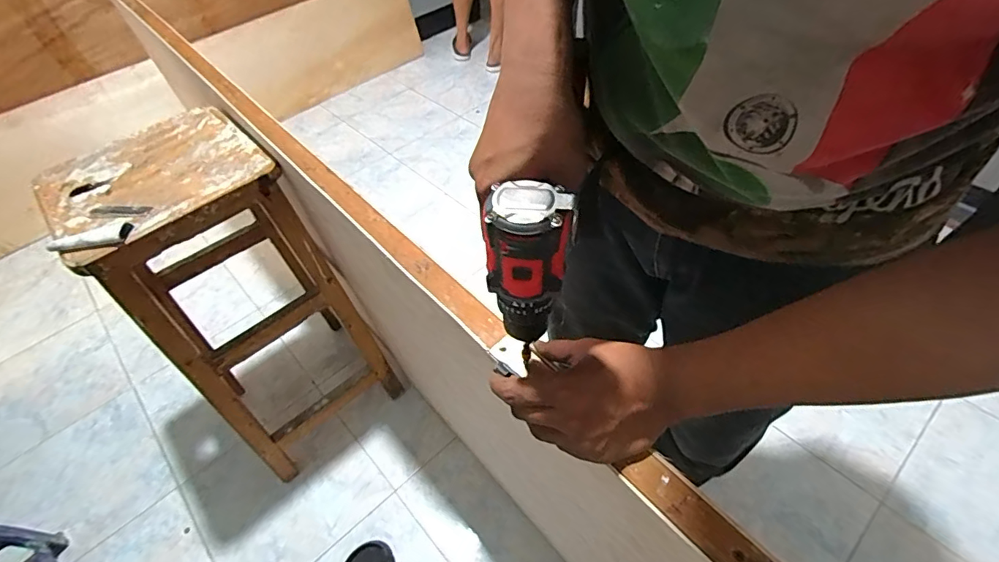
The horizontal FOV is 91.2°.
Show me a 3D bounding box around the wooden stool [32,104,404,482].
[{"bbox_3d":[-0.539,0.052,1.050,0.339,0.689,0.327,-38,56,-25],"label":"wooden stool"}]

